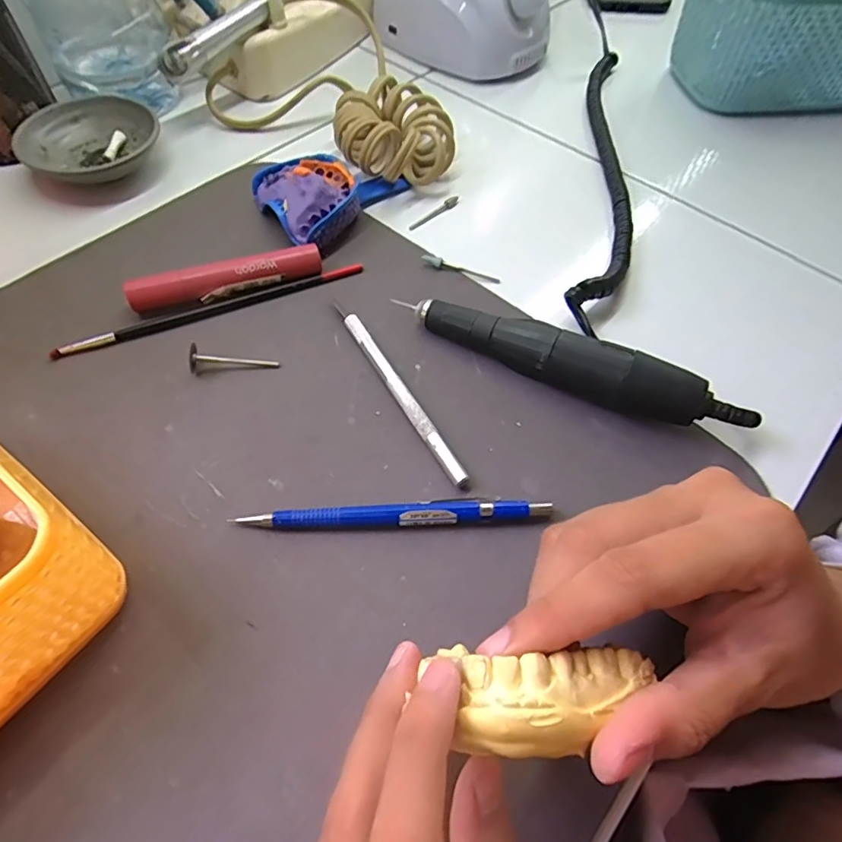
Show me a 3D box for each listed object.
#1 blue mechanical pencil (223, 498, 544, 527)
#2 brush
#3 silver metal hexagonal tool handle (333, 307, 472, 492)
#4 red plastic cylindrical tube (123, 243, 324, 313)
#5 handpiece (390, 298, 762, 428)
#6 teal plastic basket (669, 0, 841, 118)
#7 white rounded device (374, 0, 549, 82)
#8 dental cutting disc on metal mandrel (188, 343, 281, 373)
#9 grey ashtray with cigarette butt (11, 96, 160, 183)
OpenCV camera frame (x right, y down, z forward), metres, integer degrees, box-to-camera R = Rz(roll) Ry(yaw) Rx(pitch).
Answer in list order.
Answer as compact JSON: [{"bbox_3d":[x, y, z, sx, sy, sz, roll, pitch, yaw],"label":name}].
[{"bbox_3d":[-0.010,0.042,0.231,0.133,0.009,0.009,-2,58,-3],"label":"blue mechanical pencil"},{"bbox_3d":[-0.115,-0.065,0.297,0.170,0.006,0.009,-20,60,-14],"label":"brush"},{"bbox_3d":[-0.013,-0.018,0.269,0.008,0.008,0.127,-26,62,-17],"label":"silver metal hexagonal tool handle"},{"bbox_3d":[-0.109,-0.080,0.299,0.104,0.019,0.014,-16,59,-12],"label":"red plastic cylindrical tube"},{"bbox_3d":[0.074,-0.029,0.267,0.173,0.030,0.023,22,59,11],"label":"handpiece"},{"bbox_3d":[0.292,-0.320,0.427,0.152,0.084,0.130,-1,58,-3],"label":"teal plastic basket"},{"bbox_3d":[0.037,-0.360,0.449,0.142,0.076,0.083,37,63,20],"label":"white rounded device"},{"bbox_3d":[-0.097,-0.034,0.275,0.044,0.013,0.011,-5,58,-5],"label":"dental cutting disc on metal mandrel"},{"bbox_3d":[-0.224,-0.193,0.360,0.073,0.031,0.067,-3,58,-4],"label":"grey ashtray with cigarette butt"}]

